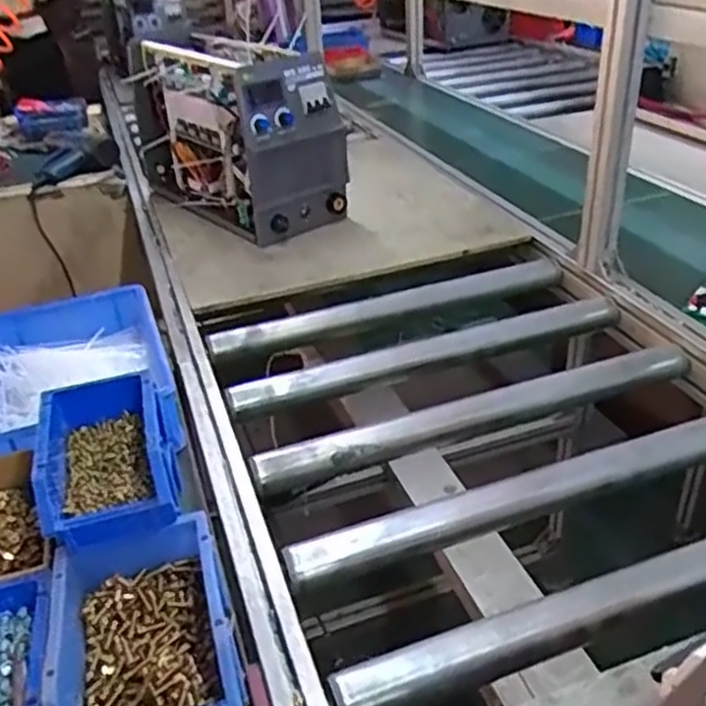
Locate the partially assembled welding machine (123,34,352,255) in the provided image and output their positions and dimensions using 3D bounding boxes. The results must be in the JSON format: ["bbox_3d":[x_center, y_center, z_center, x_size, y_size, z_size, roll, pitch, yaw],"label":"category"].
[{"bbox_3d":[-0.224,-0.407,1.390,0.195,0.295,0.403,-30,40,-35],"label":"partially assembled welding machine"}]

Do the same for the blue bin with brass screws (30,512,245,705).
[{"bbox_3d":[-0.154,0.212,0.529,0.128,0.065,0.185,-13,33,-13],"label":"blue bin with brass screws"}]

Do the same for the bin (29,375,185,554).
[{"bbox_3d":[-0.217,0.088,0.637,0.111,0.062,0.164,-15,34,-17],"label":"bin"}]

